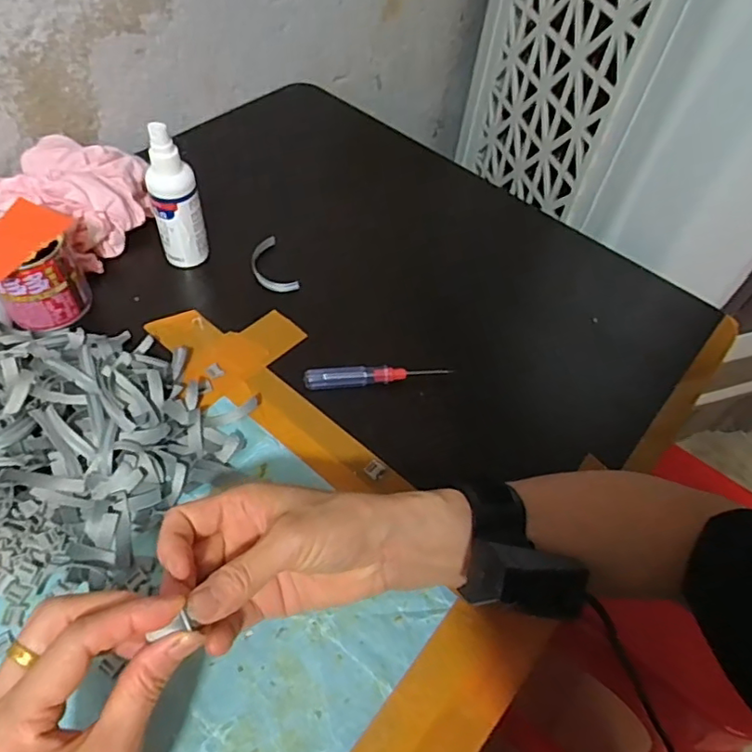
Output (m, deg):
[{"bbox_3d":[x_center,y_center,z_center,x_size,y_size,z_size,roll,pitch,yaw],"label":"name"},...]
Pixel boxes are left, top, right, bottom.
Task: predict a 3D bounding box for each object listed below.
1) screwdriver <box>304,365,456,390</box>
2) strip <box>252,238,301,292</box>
[{"bbox_3d":[0.001,0.000,0.468,0.117,0.015,0.013,-3,54,-7],"label":"screwdriver"},{"bbox_3d":[-0.099,-0.103,0.534,0.031,0.010,0.073,-19,57,-18],"label":"strip"}]

